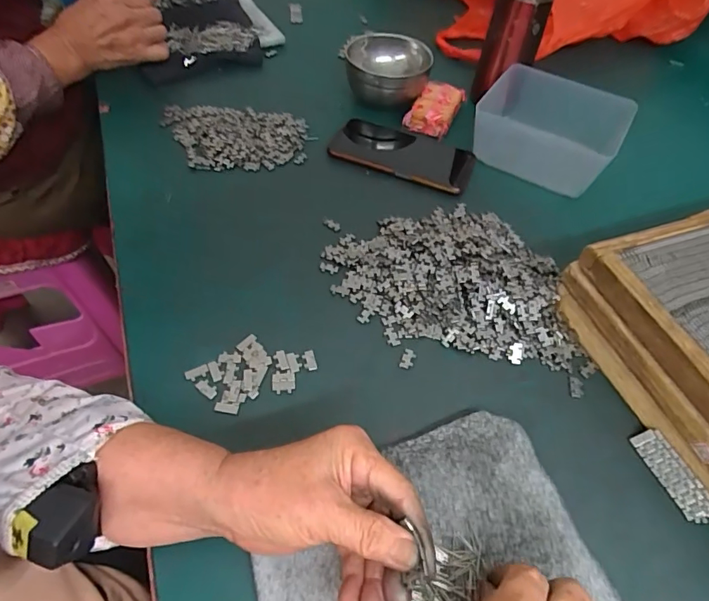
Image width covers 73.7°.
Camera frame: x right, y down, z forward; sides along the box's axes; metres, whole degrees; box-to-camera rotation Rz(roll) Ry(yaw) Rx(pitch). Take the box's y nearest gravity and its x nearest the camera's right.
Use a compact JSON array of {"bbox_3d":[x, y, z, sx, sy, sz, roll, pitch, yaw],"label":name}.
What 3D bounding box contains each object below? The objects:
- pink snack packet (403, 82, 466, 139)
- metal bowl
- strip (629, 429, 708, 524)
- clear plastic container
[{"bbox_3d":[0.103,-0.243,0.598,0.055,0.025,0.082,20,54,12],"label":"pink snack packet"},{"bbox_3d":[0.042,-0.288,0.603,0.100,0.053,0.110,2,53,-2],"label":"metal bowl"},{"bbox_3d":[0.228,0.124,0.338,0.022,0.004,0.064,-36,55,14],"label":"strip"},{"bbox_3d":[0.223,-0.196,0.541,0.145,0.068,0.112,29,56,18],"label":"clear plastic container"}]

